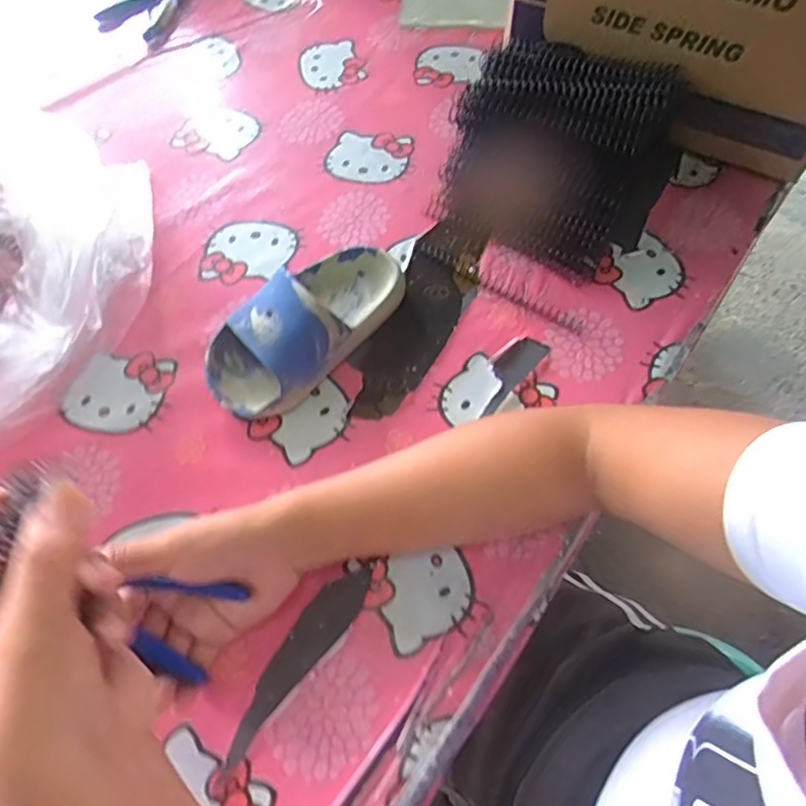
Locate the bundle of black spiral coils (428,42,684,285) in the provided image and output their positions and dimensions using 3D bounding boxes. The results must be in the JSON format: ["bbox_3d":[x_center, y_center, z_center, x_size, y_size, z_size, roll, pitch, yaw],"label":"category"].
[{"bbox_3d":[0.135,-0.216,0.489,0.170,0.094,0.166,27,66,15],"label":"bundle of black spiral coils"}]

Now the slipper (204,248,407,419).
[{"bbox_3d":[-0.074,-0.066,0.439,0.078,0.061,0.171,39,70,20],"label":"slipper"}]

